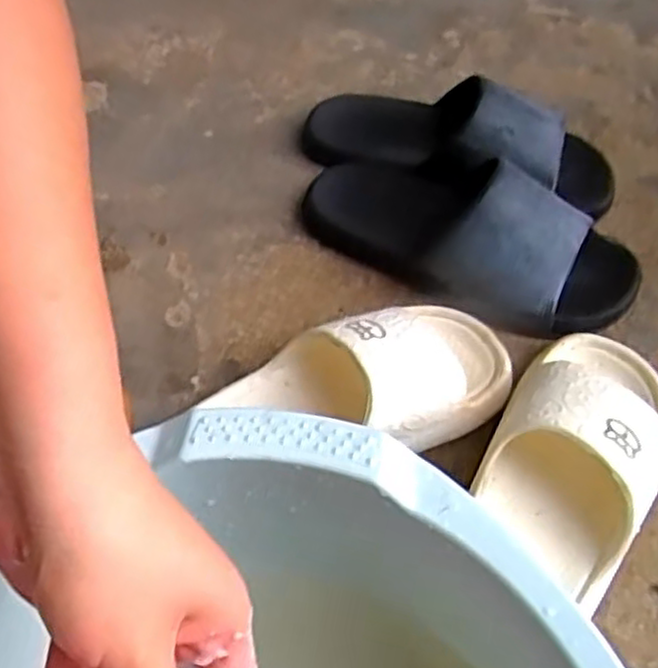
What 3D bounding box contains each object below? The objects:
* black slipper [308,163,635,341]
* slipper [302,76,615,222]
[{"bbox_3d":[0.102,-0.080,0.572,0.267,0.075,0.104,21,59,16],"label":"black slipper"},{"bbox_3d":[0.108,-0.171,0.633,0.272,0.076,0.116,19,59,15],"label":"slipper"}]

